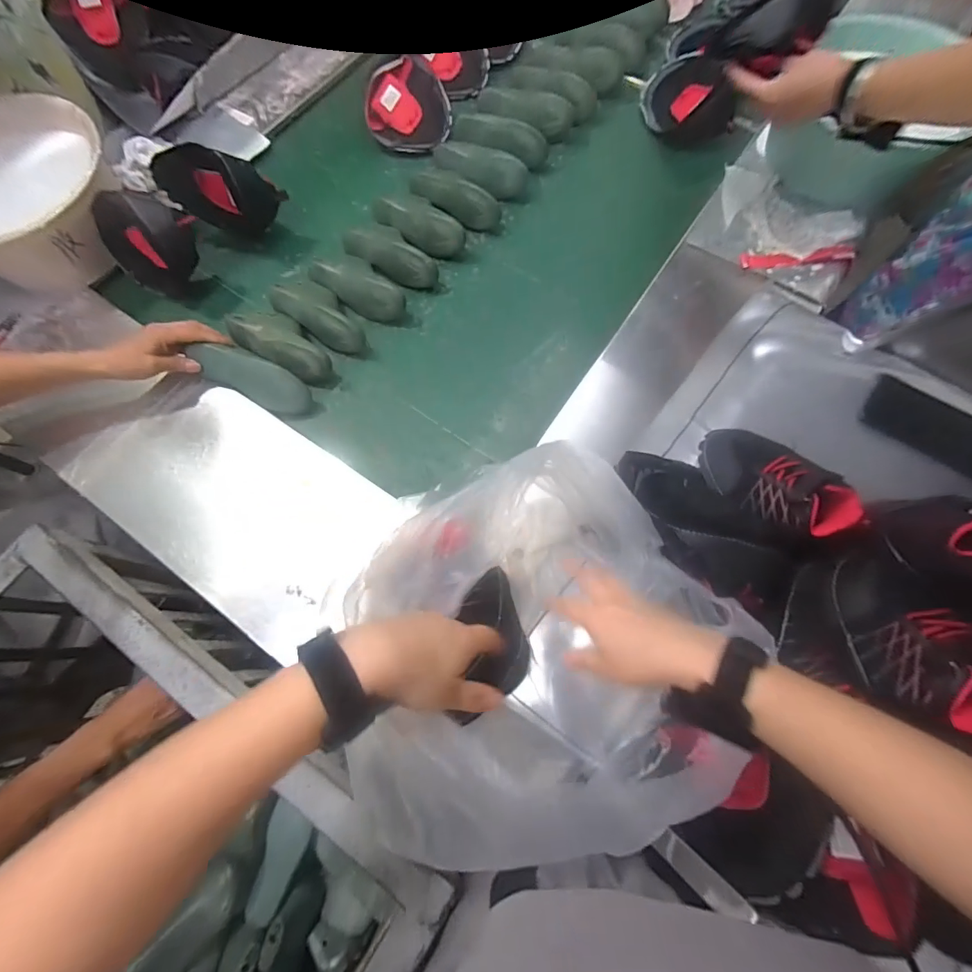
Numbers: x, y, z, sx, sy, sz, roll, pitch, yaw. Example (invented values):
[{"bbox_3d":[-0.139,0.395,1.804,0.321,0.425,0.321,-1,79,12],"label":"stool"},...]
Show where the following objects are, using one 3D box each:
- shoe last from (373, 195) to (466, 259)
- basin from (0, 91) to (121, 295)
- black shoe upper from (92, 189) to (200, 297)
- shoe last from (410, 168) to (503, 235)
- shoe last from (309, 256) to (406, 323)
[{"bbox_3d":[-0.117,-0.440,0.768,0.174,0.070,0.052,36,77,13],"label":"shoe last"},{"bbox_3d":[-0.727,-0.456,0.715,0.292,0.132,0.272,-40,75,-10],"label":"basin"},{"bbox_3d":[-0.526,-0.381,0.699,0.145,0.149,0.077,20,74,9],"label":"black shoe upper"},{"bbox_3d":[-0.070,-0.502,0.789,0.197,0.059,0.063,37,77,13],"label":"shoe last"},{"bbox_3d":[-0.205,-0.320,0.727,0.161,0.059,0.057,33,76,12],"label":"shoe last"}]

